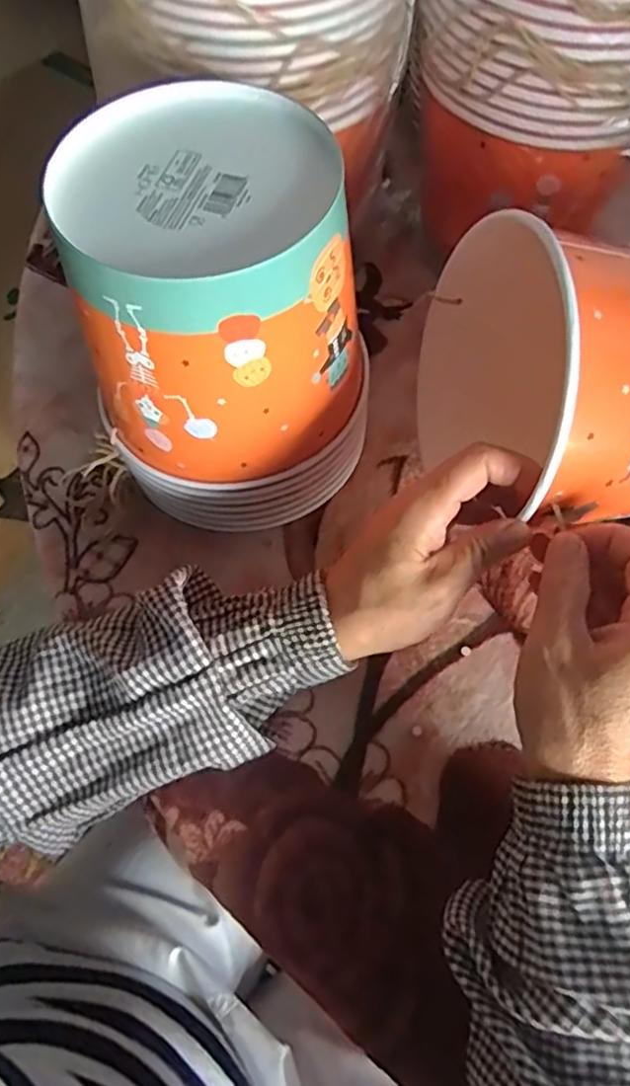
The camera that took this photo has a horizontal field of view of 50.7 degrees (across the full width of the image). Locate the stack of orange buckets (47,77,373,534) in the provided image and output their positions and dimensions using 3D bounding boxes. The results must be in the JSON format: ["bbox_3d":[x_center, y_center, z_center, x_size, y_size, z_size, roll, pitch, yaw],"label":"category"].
[{"bbox_3d":[-0.043,-0.112,0.364,0.134,0.180,0.136,-8,64,-2],"label":"stack of orange buckets"}]

